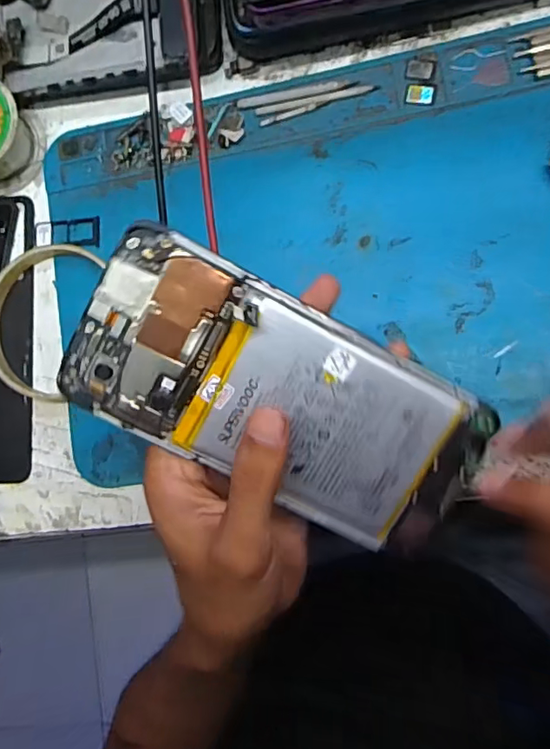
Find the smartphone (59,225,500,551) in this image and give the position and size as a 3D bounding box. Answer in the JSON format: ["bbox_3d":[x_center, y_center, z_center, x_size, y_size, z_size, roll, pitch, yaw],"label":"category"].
[{"bbox_3d":[0.004,0.011,0.198,0.154,0.004,0.069,28,101,-9],"label":"smartphone"}]

